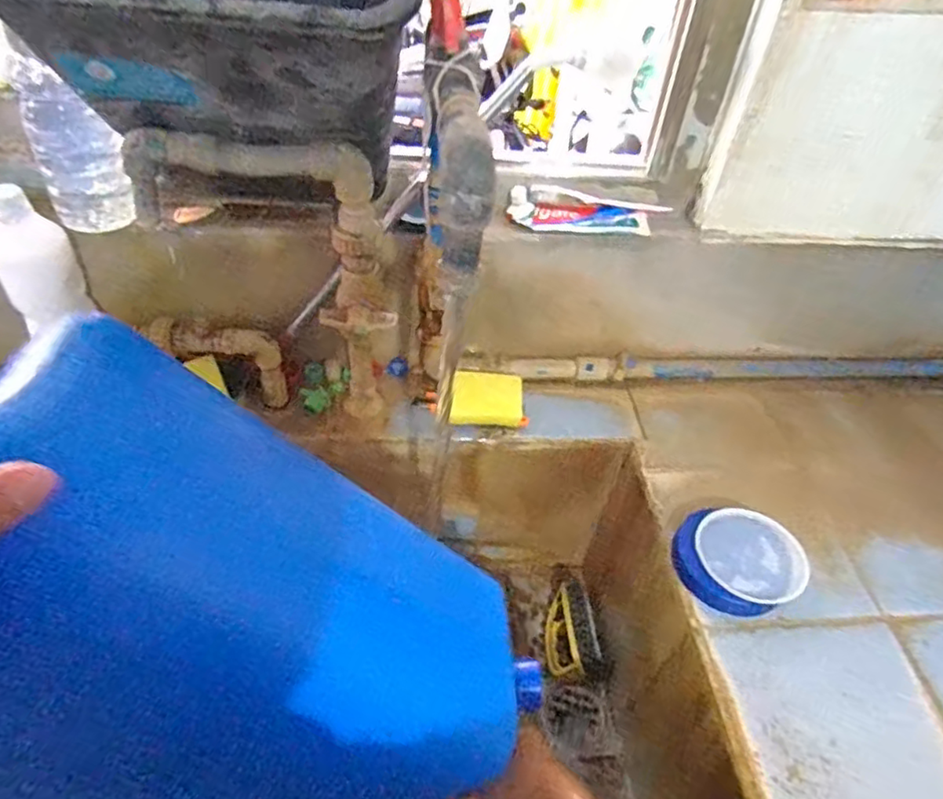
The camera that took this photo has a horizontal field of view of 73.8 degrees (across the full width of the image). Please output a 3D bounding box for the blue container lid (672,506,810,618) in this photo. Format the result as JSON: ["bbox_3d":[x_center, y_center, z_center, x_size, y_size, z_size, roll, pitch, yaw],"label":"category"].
[{"bbox_3d":[0.282,0.167,0.662,0.121,0.026,0.116,3,44,-3],"label":"blue container lid"}]

